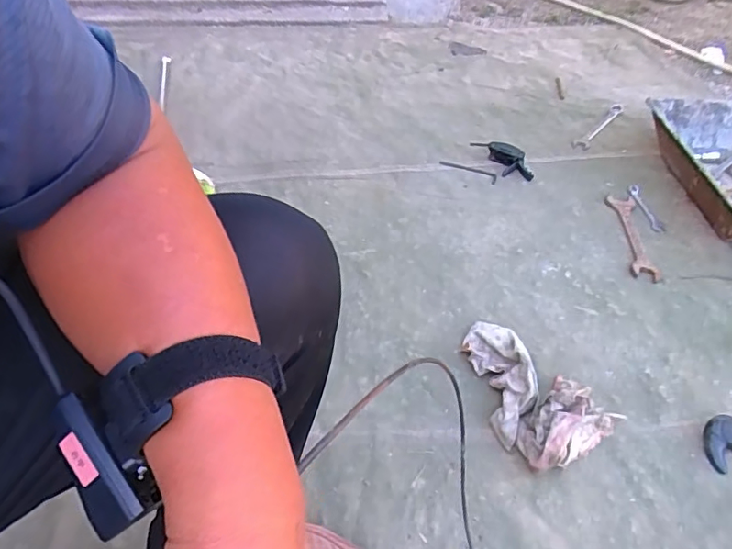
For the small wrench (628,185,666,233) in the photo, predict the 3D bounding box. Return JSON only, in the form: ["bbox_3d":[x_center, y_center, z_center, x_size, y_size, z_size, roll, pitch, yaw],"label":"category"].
[{"bbox_3d":[0.577,-0.137,1.082,0.024,0.012,0.141,-7,45,-7],"label":"small wrench"}]

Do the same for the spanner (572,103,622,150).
[{"bbox_3d":[0.581,-0.367,1.296,0.038,0.010,0.238,34,54,29],"label":"spanner"}]

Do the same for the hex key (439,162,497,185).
[{"bbox_3d":[0.234,-0.237,1.196,0.141,0.009,0.025,23,49,21],"label":"hex key"}]

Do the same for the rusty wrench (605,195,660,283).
[{"bbox_3d":[0.515,-0.075,1.014,0.052,0.010,0.222,3,45,2],"label":"rusty wrench"}]

